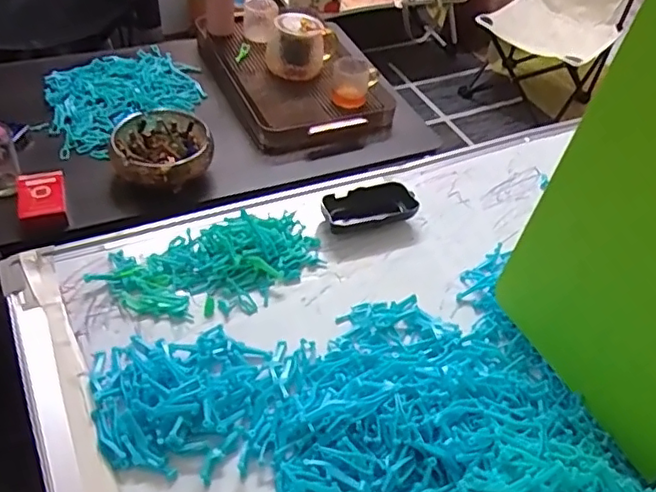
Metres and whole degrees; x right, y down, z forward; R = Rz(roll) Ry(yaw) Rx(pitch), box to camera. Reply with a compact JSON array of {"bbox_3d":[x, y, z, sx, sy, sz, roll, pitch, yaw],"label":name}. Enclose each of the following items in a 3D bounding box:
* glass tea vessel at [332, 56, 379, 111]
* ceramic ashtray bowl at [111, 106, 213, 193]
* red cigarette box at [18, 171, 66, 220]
[{"bbox_3d":[0.041,-0.272,0.995,0.062,0.061,0.062,29,49,20],"label":"glass tea vessel"},{"bbox_3d":[-0.243,-0.136,0.873,0.131,0.069,0.141,4,45,-4],"label":"ceramic ashtray bowl"},{"bbox_3d":[-0.391,-0.067,0.816,0.058,0.028,0.090,-10,48,-16],"label":"red cigarette box"}]

